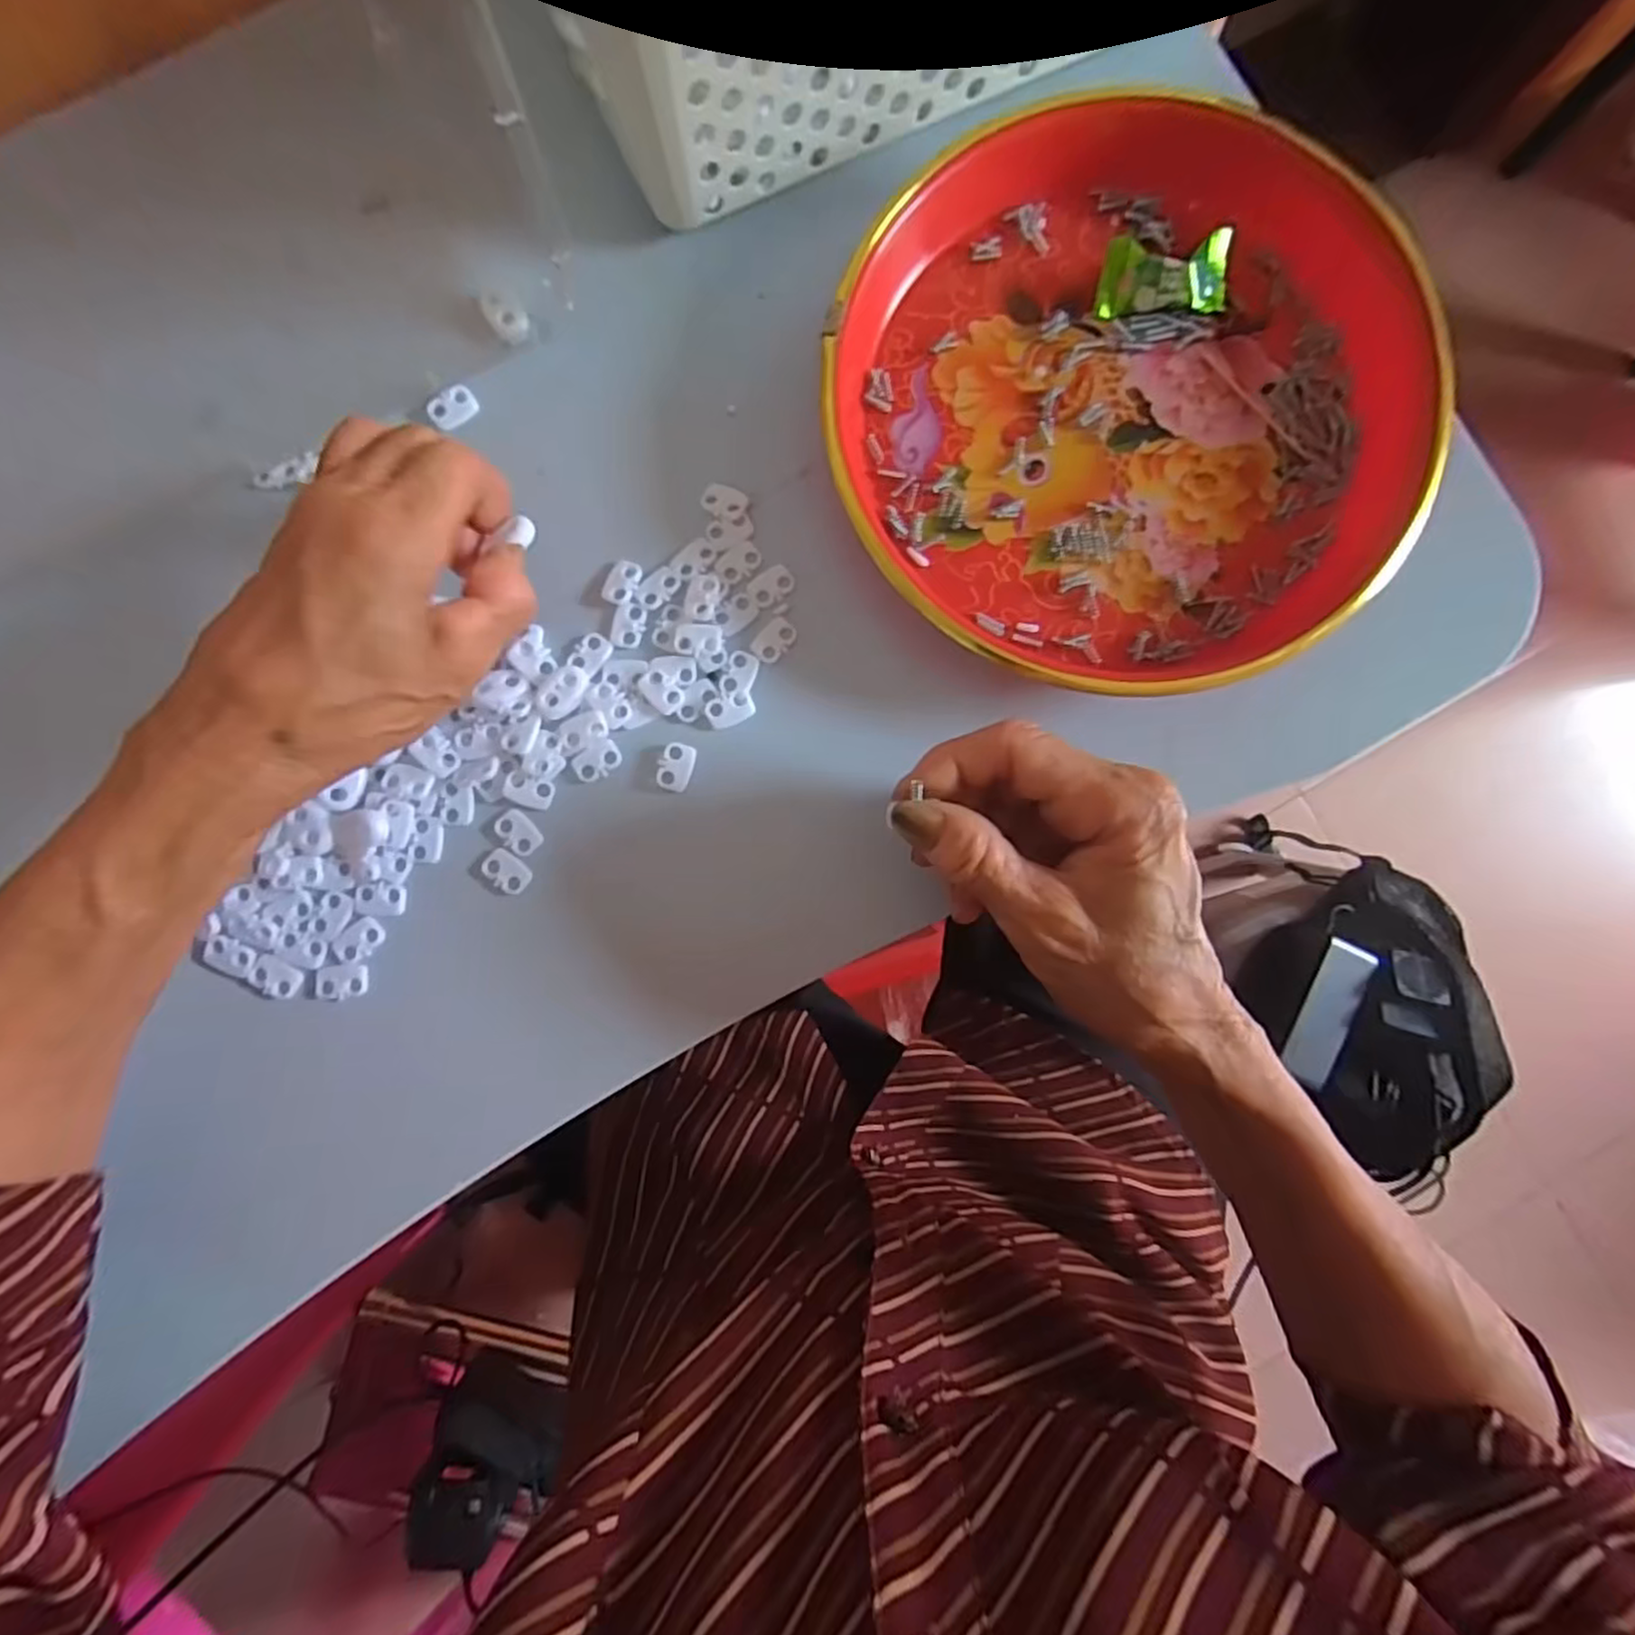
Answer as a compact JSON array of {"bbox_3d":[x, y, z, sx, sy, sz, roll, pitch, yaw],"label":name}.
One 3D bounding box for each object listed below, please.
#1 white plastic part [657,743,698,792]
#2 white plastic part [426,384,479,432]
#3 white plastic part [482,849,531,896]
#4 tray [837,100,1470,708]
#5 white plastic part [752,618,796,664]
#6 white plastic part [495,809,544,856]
[{"bbox_3d":[-0.054,-0.020,0.278,0.013,0.004,0.018,18,86,0],"label":"white plastic part"},{"bbox_3d":[-0.145,-0.164,0.288,0.019,0.004,0.015,-43,88,-3],"label":"white plastic part"},{"bbox_3d":[-0.119,0.021,0.274,0.019,0.004,0.013,34,86,1],"label":"white plastic part"},{"bbox_3d":[0.118,-0.162,0.272,0.221,0.033,0.227,30,86,1],"label":"tray"},{"bbox_3d":[-0.017,-0.070,0.282,0.012,0.004,0.018,39,87,1],"label":"white plastic part"},{"bbox_3d":[-0.115,0.006,0.276,0.013,0.004,0.019,-44,88,-3],"label":"white plastic part"}]

